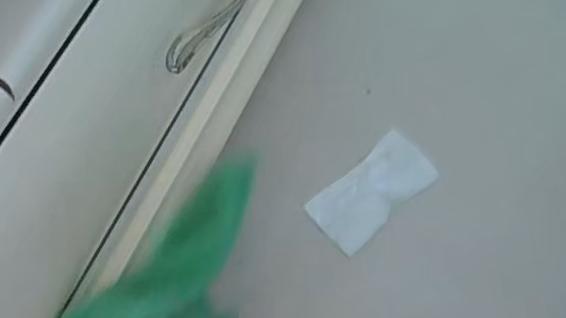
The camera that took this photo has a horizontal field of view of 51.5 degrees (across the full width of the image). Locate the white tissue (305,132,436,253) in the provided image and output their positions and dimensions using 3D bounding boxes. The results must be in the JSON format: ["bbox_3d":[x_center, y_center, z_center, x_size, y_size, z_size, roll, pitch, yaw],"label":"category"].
[{"bbox_3d":[0.086,0.030,0.562,0.121,0.009,0.062,-40,75,-13],"label":"white tissue"}]

